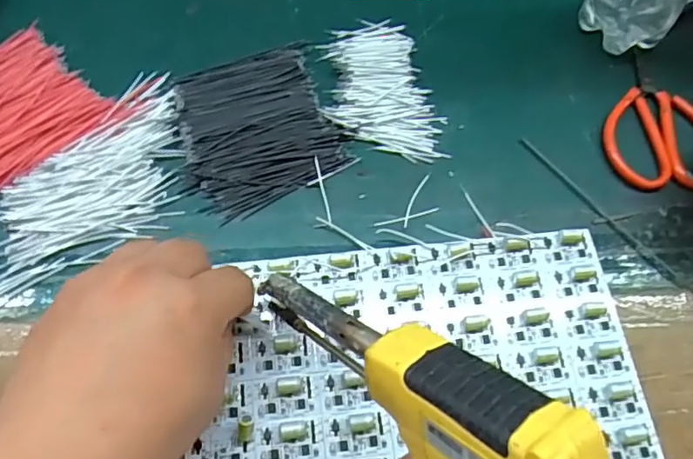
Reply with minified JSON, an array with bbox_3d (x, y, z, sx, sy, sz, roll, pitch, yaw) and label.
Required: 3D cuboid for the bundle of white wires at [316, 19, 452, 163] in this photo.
[{"bbox_3d":[0.022,-0.096,0.375,0.070,0.012,0.114,-11,67,-8],"label":"bundle of white wires"}]

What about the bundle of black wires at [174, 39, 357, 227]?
[{"bbox_3d":[-0.059,-0.069,0.359,0.105,0.009,0.106,-26,70,-14],"label":"bundle of black wires"}]

